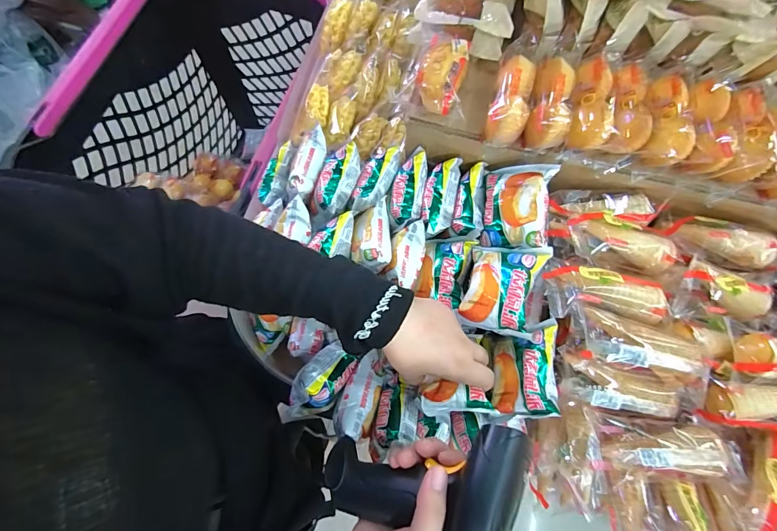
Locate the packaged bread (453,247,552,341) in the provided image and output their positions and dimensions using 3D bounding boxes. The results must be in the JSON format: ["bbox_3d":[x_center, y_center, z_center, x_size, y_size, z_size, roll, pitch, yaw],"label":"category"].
[{"bbox_3d":[0.110,0.018,0.370,0.069,0.025,0.090,9,62,33],"label":"packaged bread"}]

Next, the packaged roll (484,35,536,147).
[{"bbox_3d":[0.127,-0.174,0.390,0.038,0.049,0.101,17,72,3],"label":"packaged roll"}]

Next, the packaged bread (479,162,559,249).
[{"bbox_3d":[0.138,-0.061,0.405,0.072,0.035,0.087,2,84,39],"label":"packaged bread"}]

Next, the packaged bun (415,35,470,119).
[{"bbox_3d":[0.056,-0.197,0.396,0.049,0.033,0.089,7,72,0],"label":"packaged bun"}]

